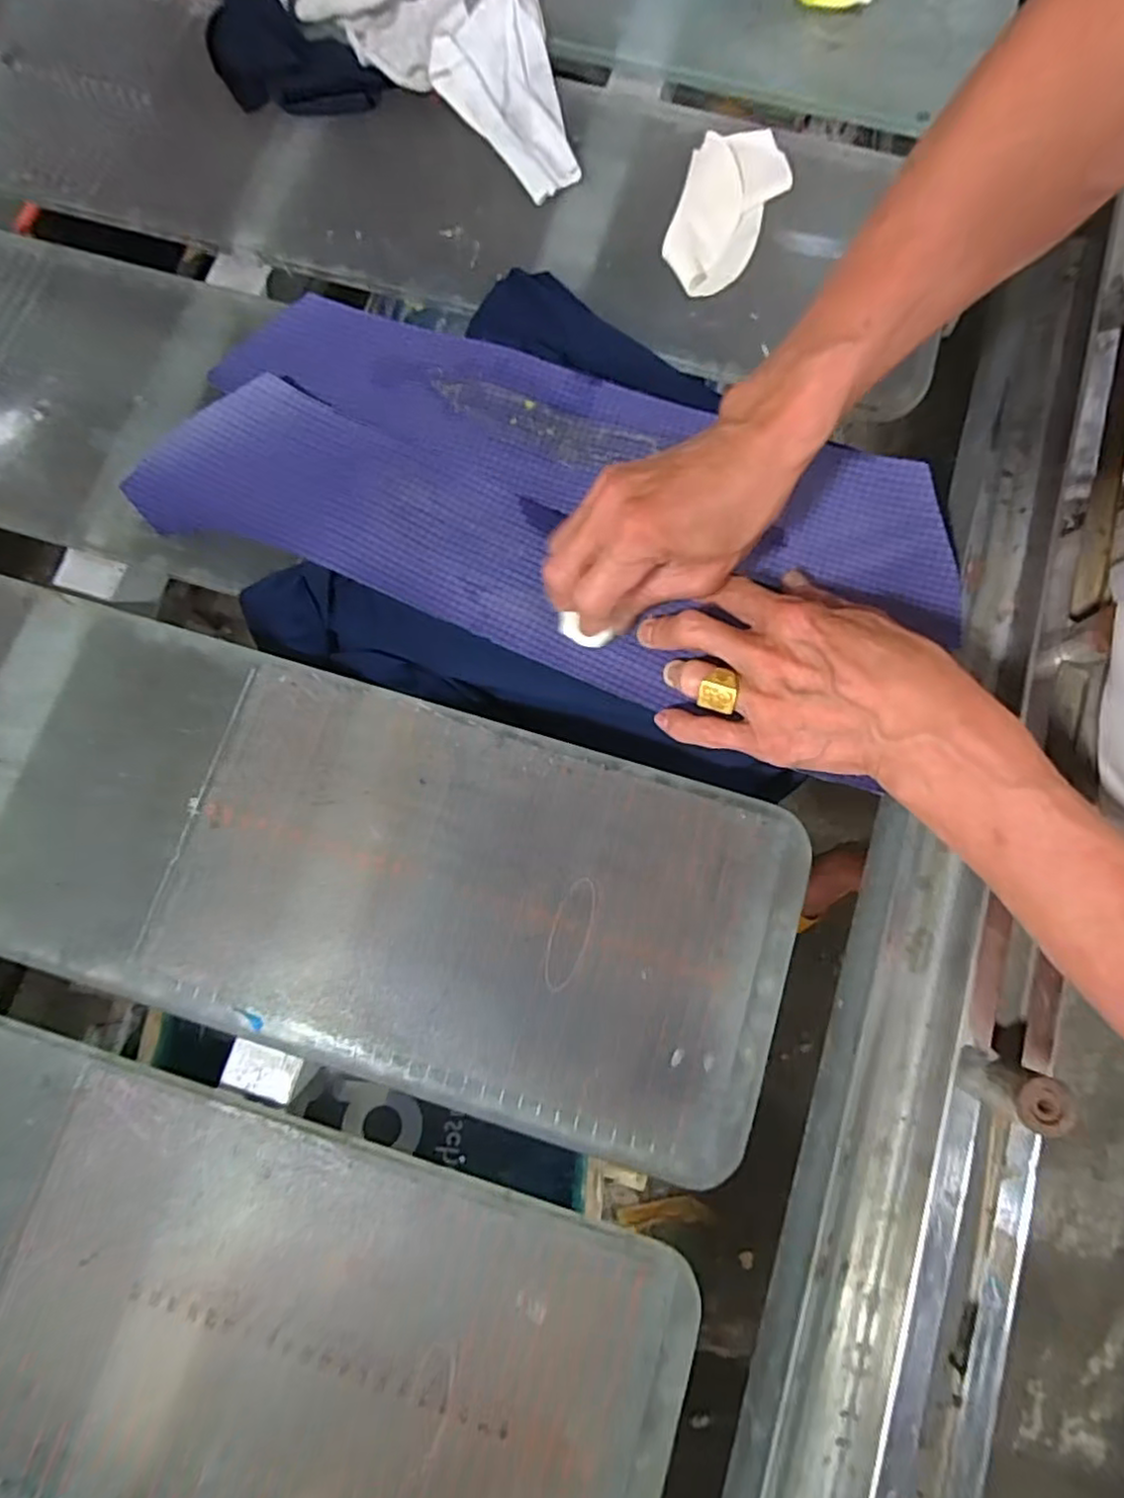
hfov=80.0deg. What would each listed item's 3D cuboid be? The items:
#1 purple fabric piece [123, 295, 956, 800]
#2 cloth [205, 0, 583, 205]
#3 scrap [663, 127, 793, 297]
[{"bbox_3d":[-0.007,-0.139,0.390,0.459,0.013,0.200,12,80,2],"label":"purple fabric piece"},{"bbox_3d":[-0.101,-0.482,0.445,0.276,0.039,0.161,22,80,5],"label":"cloth"},{"bbox_3d":[0.102,-0.350,0.428,0.060,0.012,0.126,28,81,6],"label":"scrap"}]

